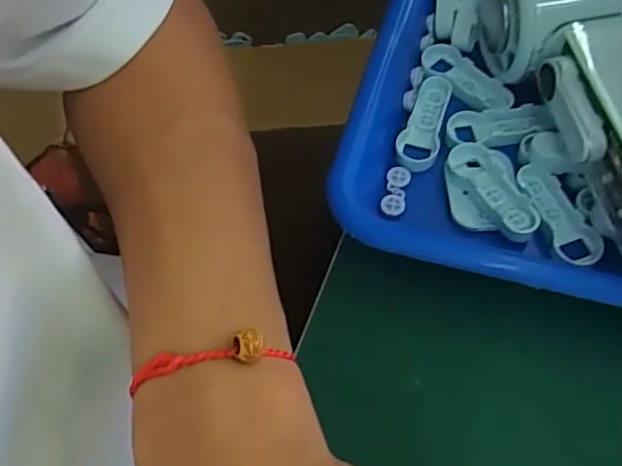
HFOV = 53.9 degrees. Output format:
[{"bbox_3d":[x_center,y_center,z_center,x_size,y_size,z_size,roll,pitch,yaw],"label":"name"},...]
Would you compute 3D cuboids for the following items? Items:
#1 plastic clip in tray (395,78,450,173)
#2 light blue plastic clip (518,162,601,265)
[{"bbox_3d":[0.052,-0.051,0.283,0.018,0.008,0.052,13,64,9],"label":"plastic clip in tray"},{"bbox_3d":[0.103,-0.008,0.257,0.016,0.010,0.047,-21,64,-8],"label":"light blue plastic clip"}]

